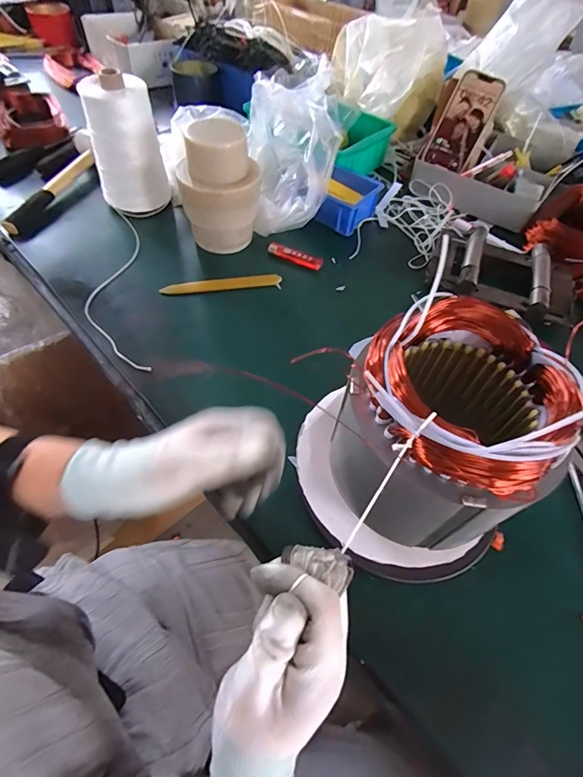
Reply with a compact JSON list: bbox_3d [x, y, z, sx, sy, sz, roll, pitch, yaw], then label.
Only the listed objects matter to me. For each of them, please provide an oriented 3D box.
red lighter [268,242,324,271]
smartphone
[{"bbox_3d":[0.006,-0.201,0.601,0.084,0.017,0.019,20,57,9],"label":"red lighter"},{"bbox_3d":[0.287,-0.448,0.664,0.073,0.139,0.012,30,24,12],"label":"smartphone"}]

